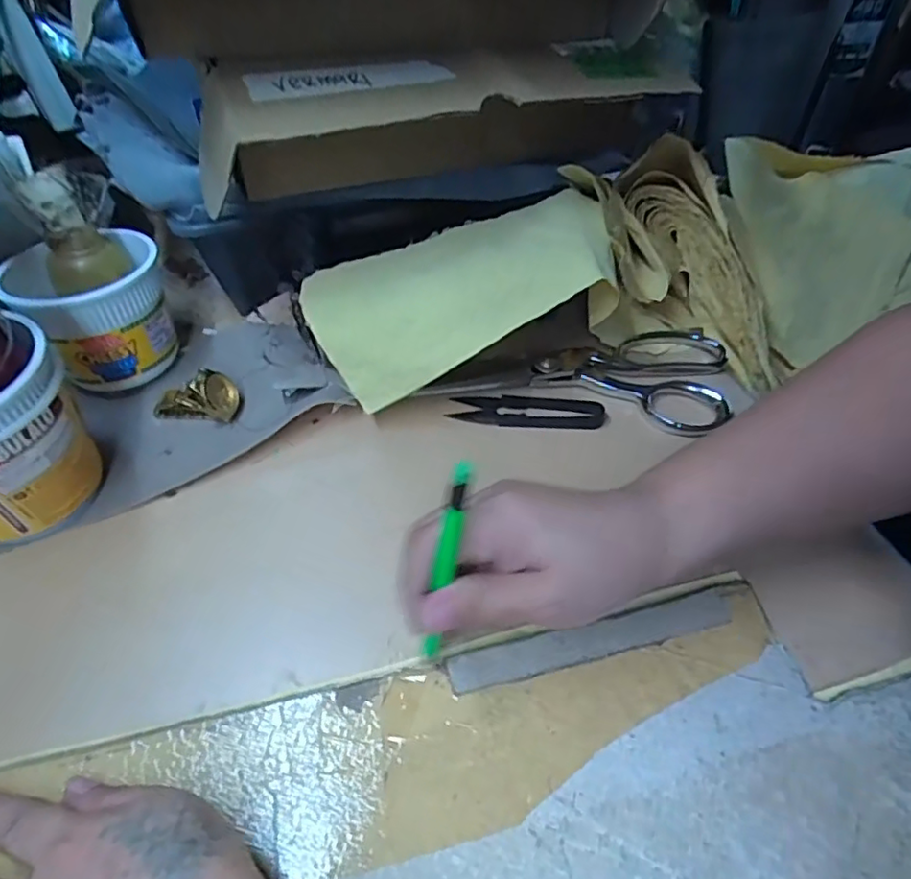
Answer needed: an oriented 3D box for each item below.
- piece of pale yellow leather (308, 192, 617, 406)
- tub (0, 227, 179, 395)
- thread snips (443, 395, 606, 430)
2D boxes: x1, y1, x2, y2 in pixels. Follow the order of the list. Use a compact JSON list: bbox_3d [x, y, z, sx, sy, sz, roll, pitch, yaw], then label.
[{"bbox_3d":[0.008,-0.090,0.357,0.185,0.049,0.086,-25,51,-1],"label":"piece of pale yellow leather"},{"bbox_3d":[-0.236,-0.086,0.397,0.090,0.082,0.090,-1,48,1],"label":"tub"},{"bbox_3d":[0.045,-0.019,0.381,0.095,0.012,0.024,4,48,5],"label":"thread snips"}]

